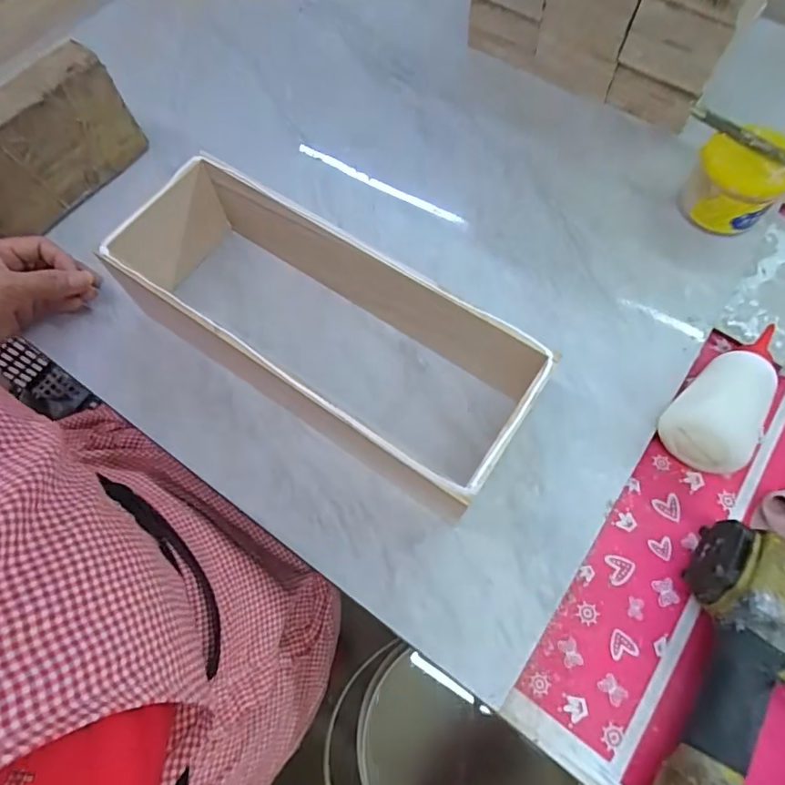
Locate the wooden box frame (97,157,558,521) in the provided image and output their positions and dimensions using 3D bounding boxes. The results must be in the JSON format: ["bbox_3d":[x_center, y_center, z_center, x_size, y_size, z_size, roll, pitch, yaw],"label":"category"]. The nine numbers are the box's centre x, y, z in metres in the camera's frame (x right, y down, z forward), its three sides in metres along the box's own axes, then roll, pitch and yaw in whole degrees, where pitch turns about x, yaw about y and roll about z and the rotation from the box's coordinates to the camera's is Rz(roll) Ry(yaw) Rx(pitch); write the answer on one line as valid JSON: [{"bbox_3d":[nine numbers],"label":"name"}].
[{"bbox_3d":[-0.071,-0.056,0.421,0.370,0.096,0.130,32,69,13],"label":"wooden box frame"}]

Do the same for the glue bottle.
[{"bbox_3d":[0.284,-0.004,0.427,0.063,0.054,0.157,42,72,16],"label":"glue bottle"}]

